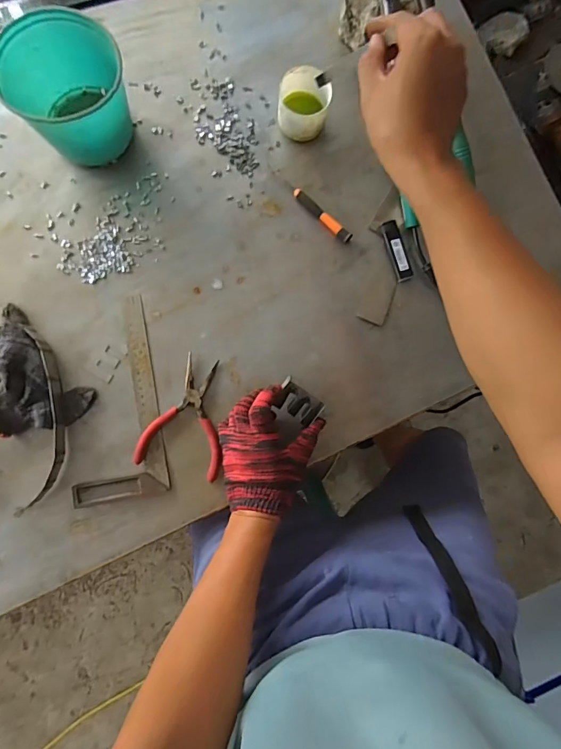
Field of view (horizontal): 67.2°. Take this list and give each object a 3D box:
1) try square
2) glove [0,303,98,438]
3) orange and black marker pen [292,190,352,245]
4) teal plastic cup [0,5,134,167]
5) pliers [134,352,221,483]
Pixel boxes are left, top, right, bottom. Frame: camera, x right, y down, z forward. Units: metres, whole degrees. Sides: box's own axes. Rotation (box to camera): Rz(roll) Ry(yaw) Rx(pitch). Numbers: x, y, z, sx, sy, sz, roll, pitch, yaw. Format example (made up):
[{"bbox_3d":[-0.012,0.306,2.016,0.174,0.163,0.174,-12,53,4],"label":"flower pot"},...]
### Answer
[{"bbox_3d":[-0.211,0.031,0.524,0.112,0.009,0.247,-9,86,-6],"label":"try square"},{"bbox_3d":[-0.315,0.007,0.504,0.109,0.039,0.157,-43,90,-7],"label":"glove"},{"bbox_3d":[0.055,-0.210,0.560,0.096,0.011,0.015,40,83,-1],"label":"orange and black marker pen"},{"bbox_3d":[-0.247,-0.329,0.501,0.127,0.104,0.130,0,86,-5],"label":"teal plastic cup"},{"bbox_3d":[-0.110,0.051,0.527,0.101,0.014,0.143,18,84,-3],"label":"pliers"}]

